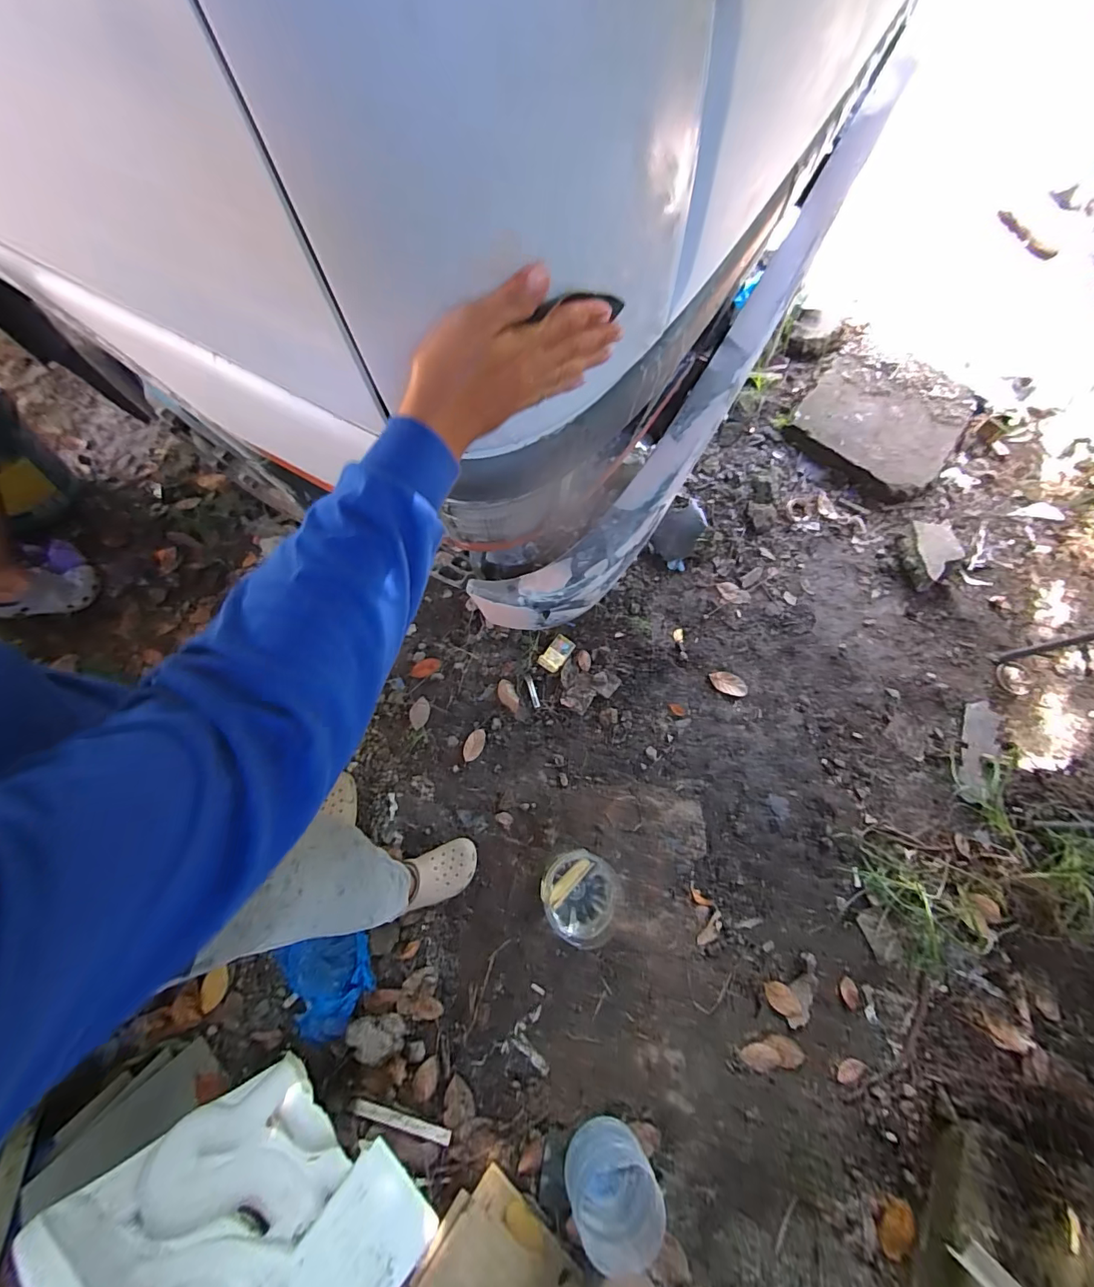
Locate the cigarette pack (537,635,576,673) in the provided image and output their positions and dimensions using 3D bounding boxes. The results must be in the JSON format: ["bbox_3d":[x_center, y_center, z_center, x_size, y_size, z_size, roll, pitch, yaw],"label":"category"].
[{"bbox_3d":[0.029,0.029,1.367,0.062,0.032,0.105,39,75,11],"label":"cigarette pack"}]

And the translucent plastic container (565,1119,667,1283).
[{"bbox_3d":[0.126,1.047,0.930,0.163,0.137,0.166,1,69,-2],"label":"translucent plastic container"}]

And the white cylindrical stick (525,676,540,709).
[{"bbox_3d":[-0.039,0.133,1.346,0.019,0.010,0.093,-16,73,-6],"label":"white cylindrical stick"}]

